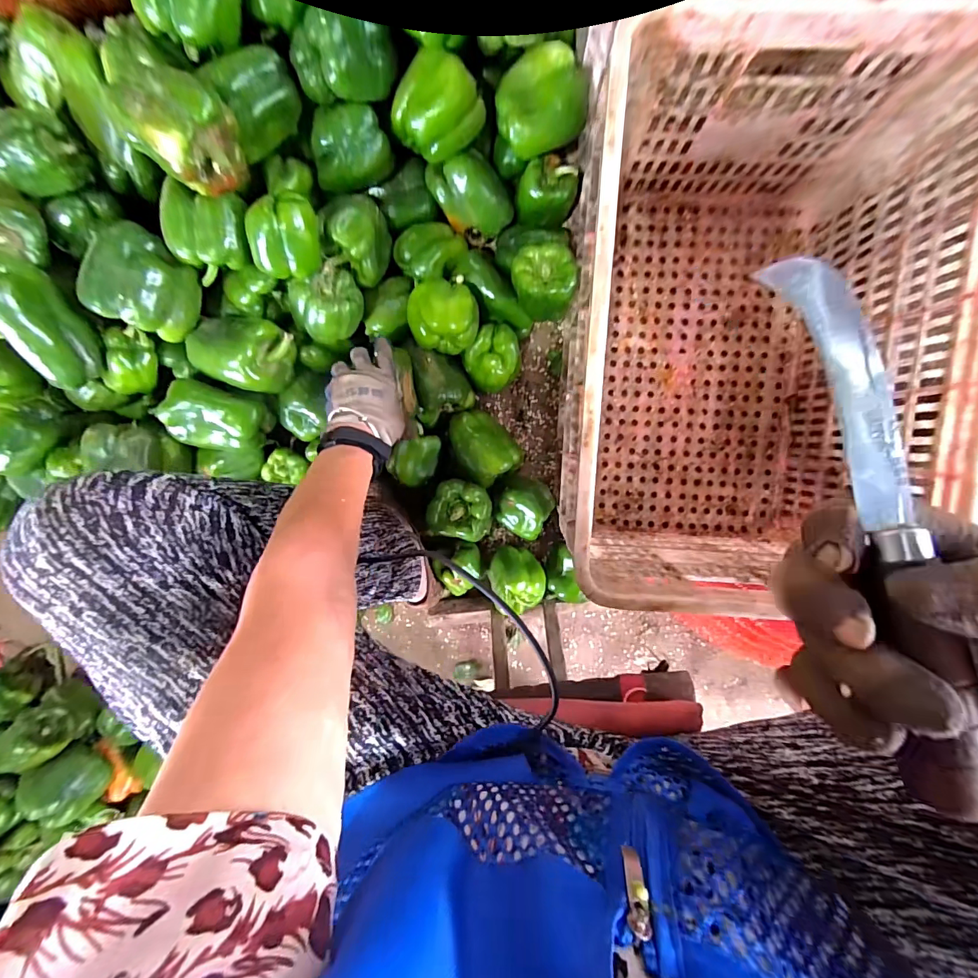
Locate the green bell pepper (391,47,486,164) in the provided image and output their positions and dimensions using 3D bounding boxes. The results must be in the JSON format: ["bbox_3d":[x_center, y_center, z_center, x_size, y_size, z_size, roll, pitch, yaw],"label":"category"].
[{"bbox_3d":[-0.060,-0.439,0.518,0.102,0.091,0.068,-26,89,6],"label":"green bell pepper"}]

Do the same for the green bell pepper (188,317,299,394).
[{"bbox_3d":[-0.320,-0.179,0.565,0.121,0.070,0.085,21,93,5],"label":"green bell pepper"}]

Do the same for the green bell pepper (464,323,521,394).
[{"bbox_3d":[0.010,-0.182,0.639,0.073,0.087,0.086,41,95,3],"label":"green bell pepper"}]

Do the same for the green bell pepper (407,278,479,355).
[{"bbox_3d":[-0.059,-0.224,0.570,0.087,0.069,0.077,10,92,5],"label":"green bell pepper"}]

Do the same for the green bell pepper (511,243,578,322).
[{"bbox_3d":[0.072,-0.261,0.564,0.077,0.066,0.093,-17,90,6],"label":"green bell pepper"}]

